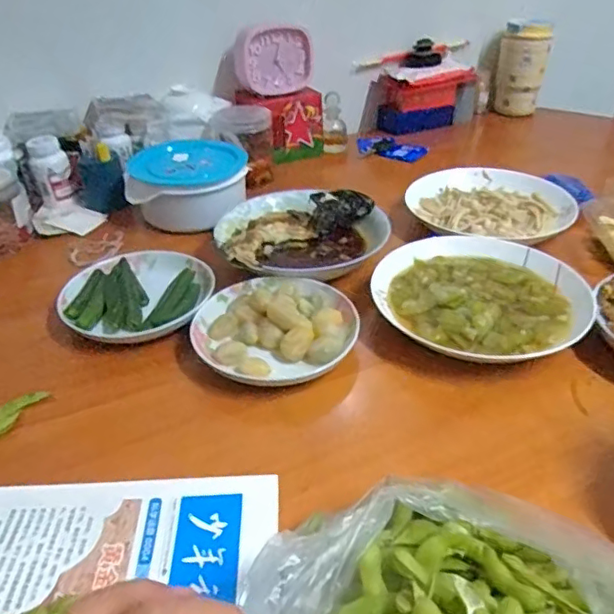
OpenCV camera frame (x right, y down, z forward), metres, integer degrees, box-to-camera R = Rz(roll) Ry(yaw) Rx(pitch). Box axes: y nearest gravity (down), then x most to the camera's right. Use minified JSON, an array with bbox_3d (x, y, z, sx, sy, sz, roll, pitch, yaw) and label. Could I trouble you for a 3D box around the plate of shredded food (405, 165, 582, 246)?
[{"bbox_3d":[0.239,-0.136,0.745,0.202,0.029,0.164,21,41,29],"label":"plate of shredded food"}]

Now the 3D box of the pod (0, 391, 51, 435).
[{"bbox_3d":[-0.249,0.094,0.472,0.020,0.014,0.073,18,40,26],"label":"pod"}]

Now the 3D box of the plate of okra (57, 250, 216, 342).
[{"bbox_3d":[-0.178,-0.015,0.606,0.150,0.030,0.140,-1,35,1],"label":"plate of okra"}]

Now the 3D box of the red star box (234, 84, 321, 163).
[{"bbox_3d":[-0.045,-0.319,0.979,0.101,0.103,0.112,-23,40,-27],"label":"red star box"}]

